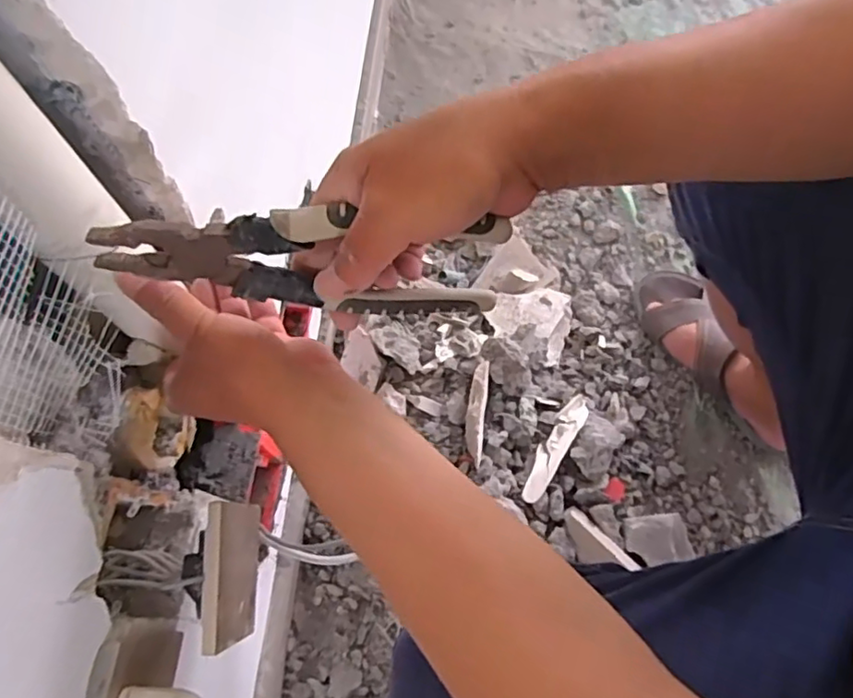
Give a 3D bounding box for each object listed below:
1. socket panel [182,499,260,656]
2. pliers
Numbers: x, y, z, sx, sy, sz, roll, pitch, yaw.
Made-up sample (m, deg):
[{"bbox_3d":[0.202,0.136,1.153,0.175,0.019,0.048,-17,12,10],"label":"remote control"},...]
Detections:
[{"bbox_3d":[-0.134,0.143,0.393,0.034,0.072,0.086,2,68,3],"label":"socket panel"},{"bbox_3d":[-0.059,-0.048,0.302,0.200,0.065,0.027,6,69,-12],"label":"pliers"}]

